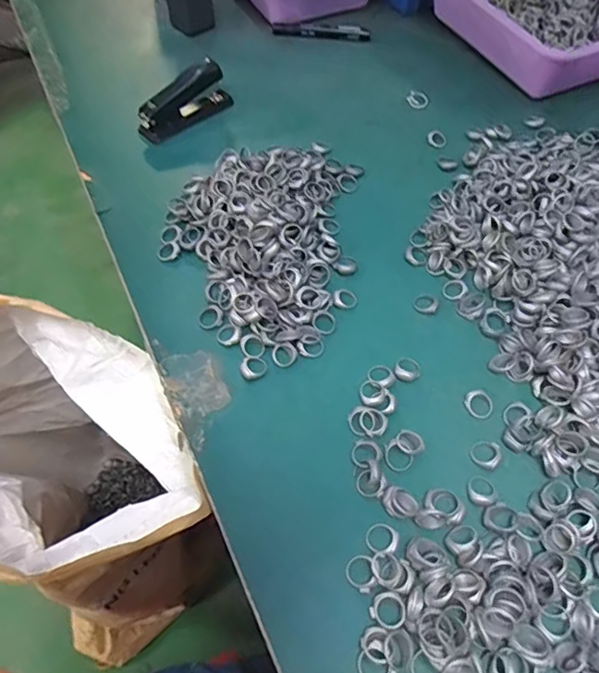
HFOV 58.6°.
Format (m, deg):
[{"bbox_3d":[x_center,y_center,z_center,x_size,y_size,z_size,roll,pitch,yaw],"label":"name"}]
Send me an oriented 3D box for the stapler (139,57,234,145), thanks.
[{"bbox_3d":[-0.144,-0.293,0.662,0.125,0.053,0.033,-39,63,-23],"label":"stapler"}]

